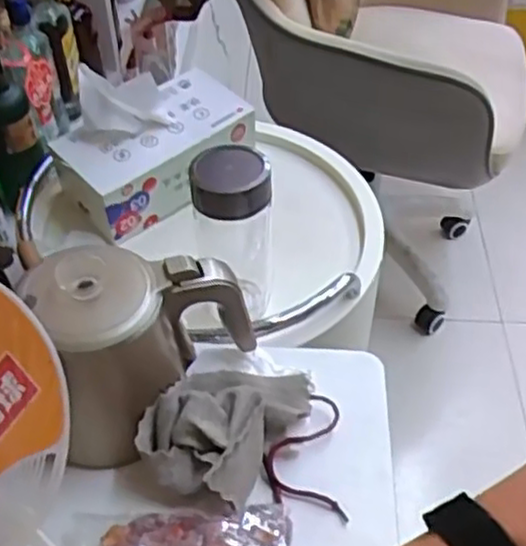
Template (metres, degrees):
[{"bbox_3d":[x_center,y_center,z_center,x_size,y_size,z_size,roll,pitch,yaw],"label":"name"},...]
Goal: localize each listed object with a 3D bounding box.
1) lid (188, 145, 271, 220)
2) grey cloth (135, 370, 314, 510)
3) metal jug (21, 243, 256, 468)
[{"bbox_3d":[-0.030,-0.087,0.686,0.073,0.035,0.073,0,47,0],"label":"lid"},{"bbox_3d":[-0.027,0.114,0.597,0.100,0.045,0.140,22,50,19],"label":"grey cloth"},{"bbox_3d":[-0.096,0.065,0.584,0.160,0.140,0.114,1,47,0],"label":"metal jug"}]

